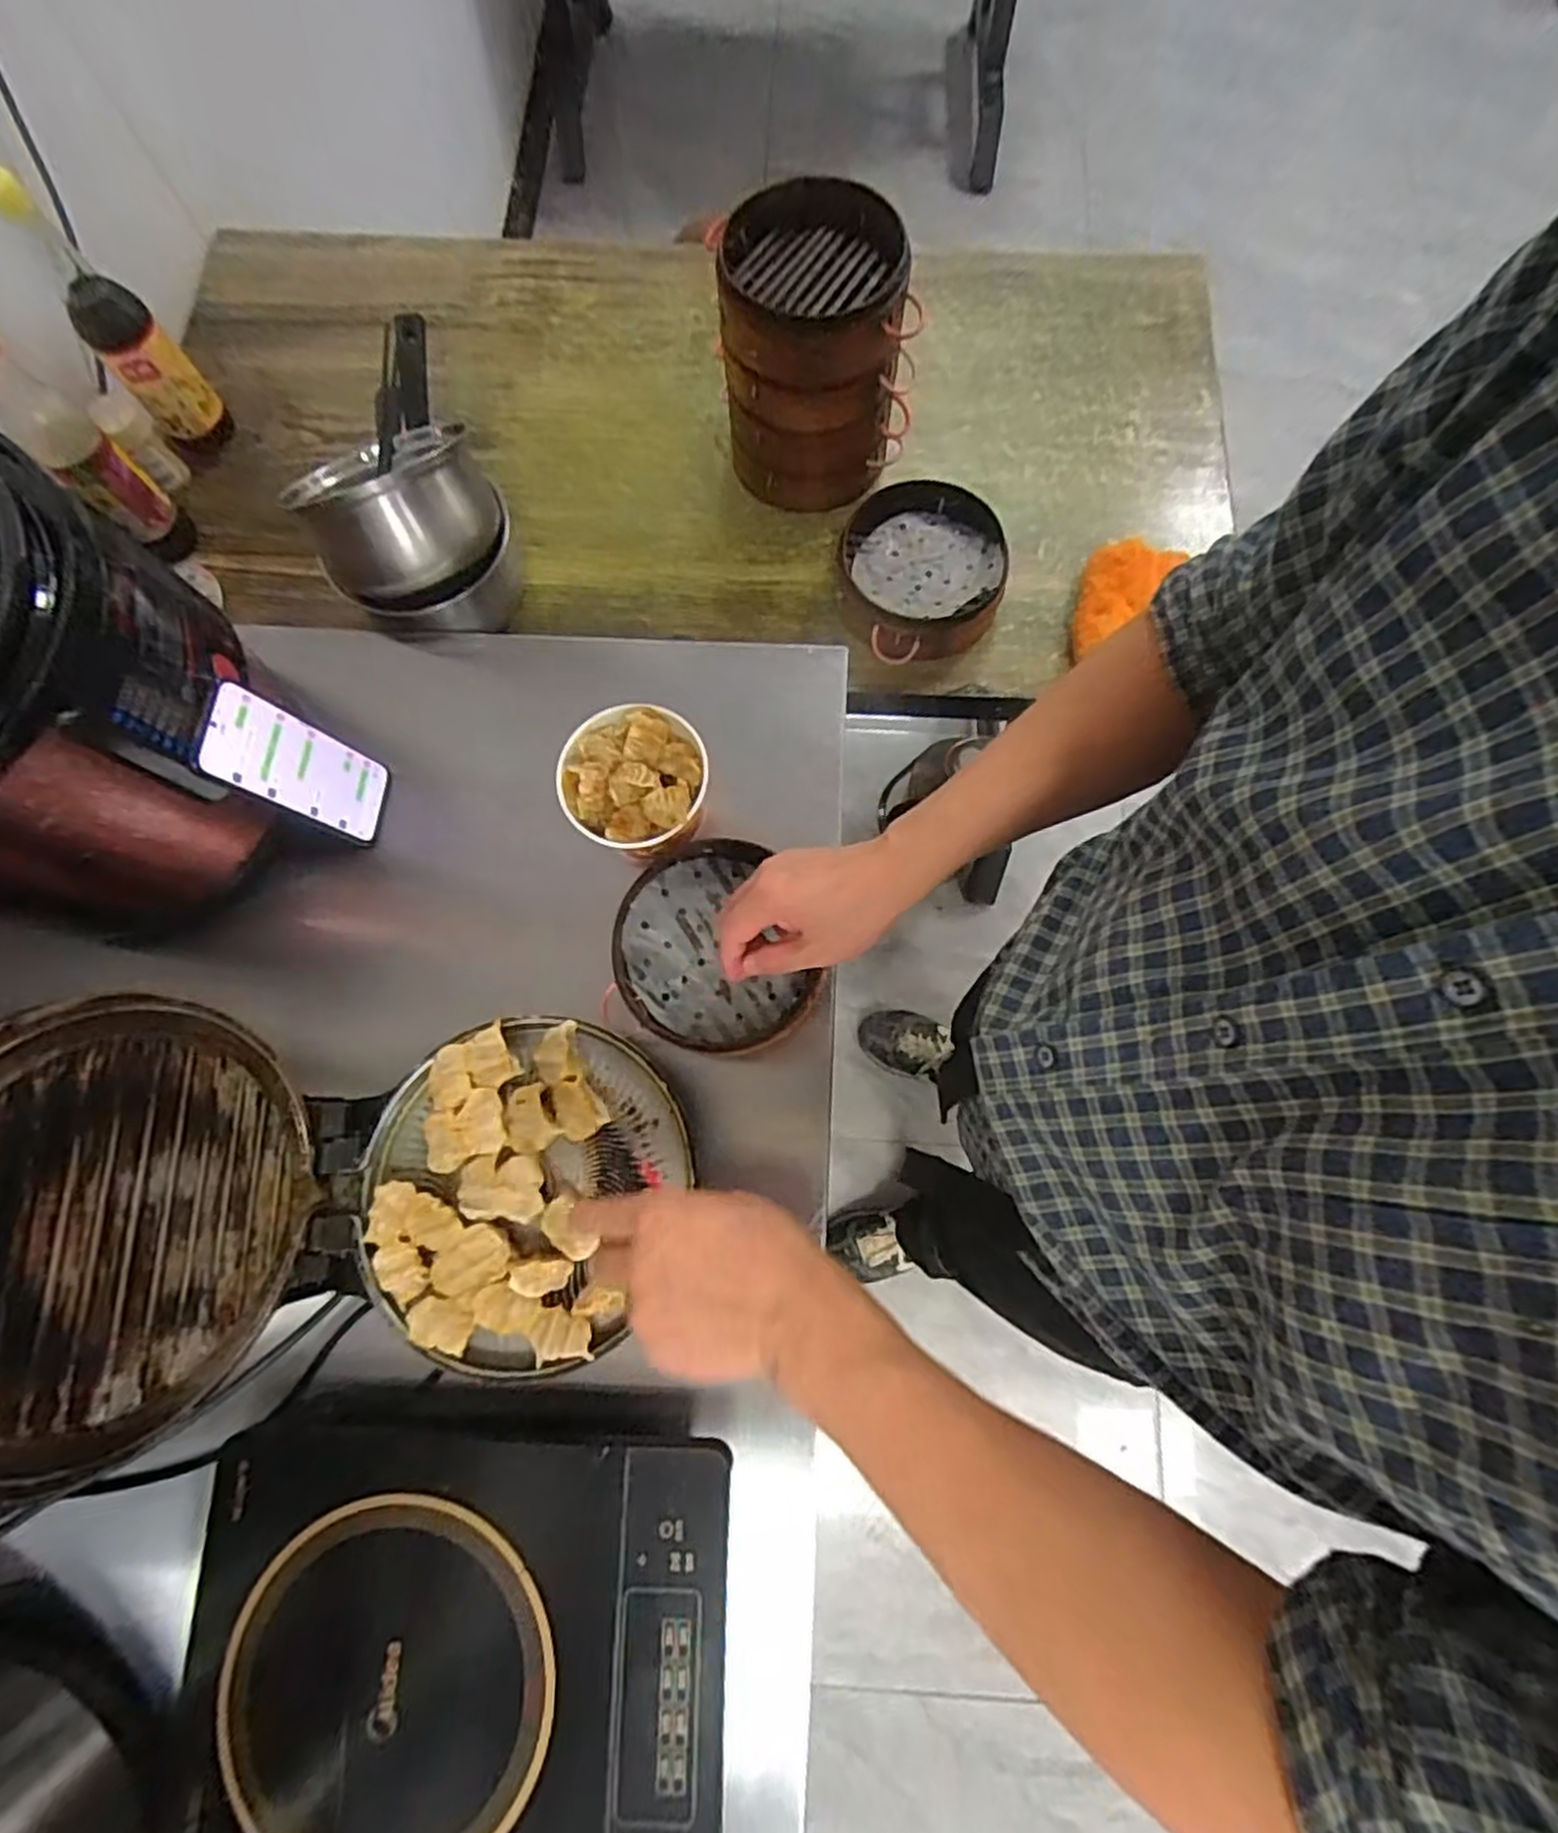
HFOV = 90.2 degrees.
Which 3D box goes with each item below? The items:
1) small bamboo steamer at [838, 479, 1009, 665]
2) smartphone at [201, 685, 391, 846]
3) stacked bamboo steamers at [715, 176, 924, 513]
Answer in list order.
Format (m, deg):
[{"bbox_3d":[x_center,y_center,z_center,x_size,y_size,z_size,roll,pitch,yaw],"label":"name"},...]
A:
[{"bbox_3d":[0.145,-0.350,0.801,0.163,0.059,0.188,4,75,1],"label":"small bamboo steamer"},{"bbox_3d":[-0.381,-0.118,0.627,0.009,0.164,0.074,5,76,20],"label":"smartphone"},{"bbox_3d":[0.036,-0.552,0.777,0.175,0.203,0.165,-4,75,-1],"label":"stacked bamboo steamers"}]

